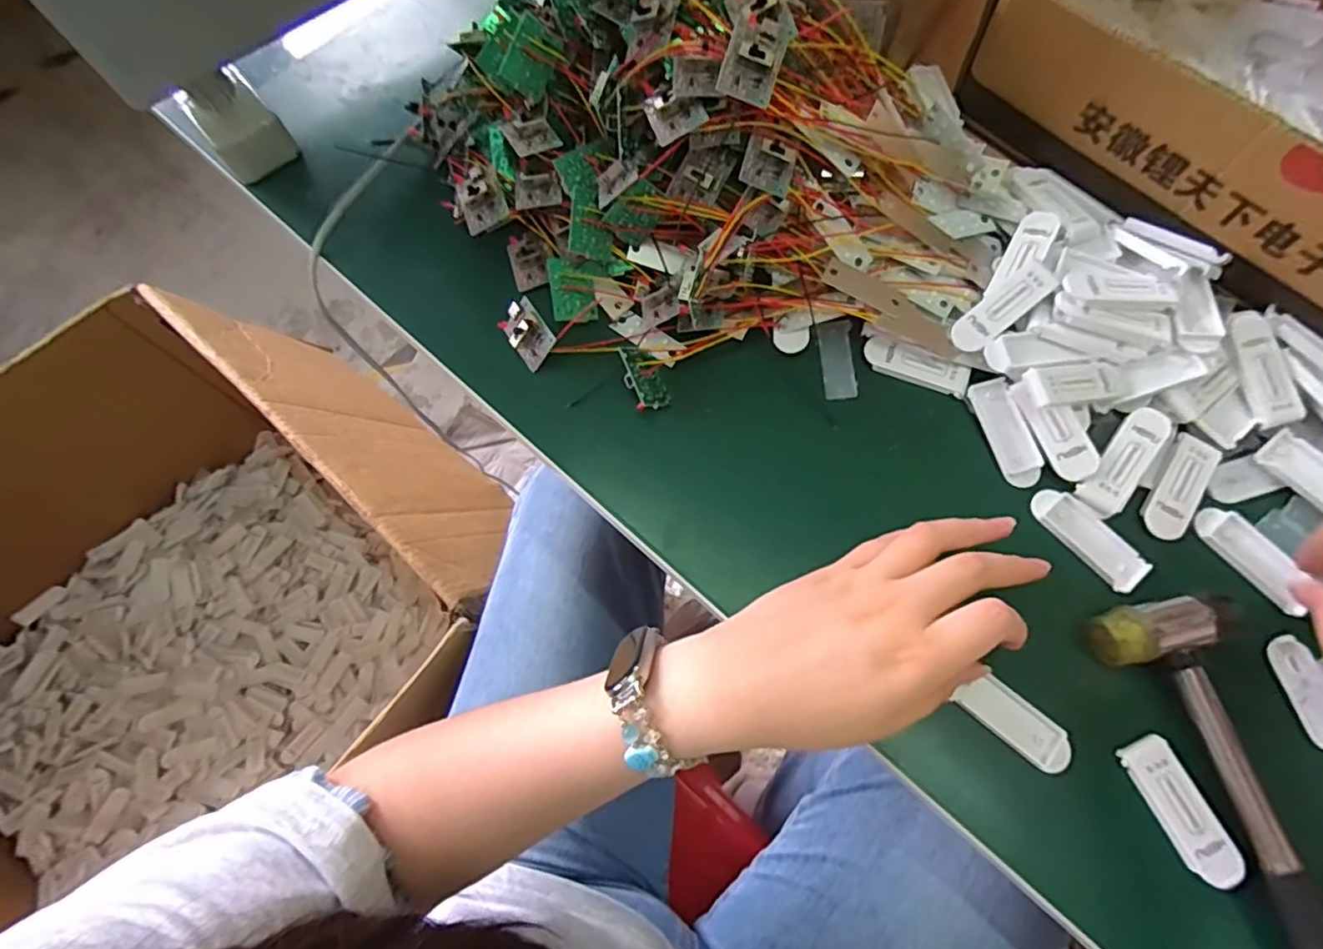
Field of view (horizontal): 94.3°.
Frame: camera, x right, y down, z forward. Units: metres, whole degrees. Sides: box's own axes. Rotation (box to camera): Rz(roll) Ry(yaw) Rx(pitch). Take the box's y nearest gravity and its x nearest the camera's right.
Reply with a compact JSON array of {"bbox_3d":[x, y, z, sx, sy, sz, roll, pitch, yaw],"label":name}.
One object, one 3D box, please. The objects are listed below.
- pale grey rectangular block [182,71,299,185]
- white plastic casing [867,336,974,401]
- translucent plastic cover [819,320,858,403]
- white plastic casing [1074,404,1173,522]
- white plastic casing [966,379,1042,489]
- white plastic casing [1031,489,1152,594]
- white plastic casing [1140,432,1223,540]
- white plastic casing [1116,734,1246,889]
[{"bbox_3d":[-0.274,-0.225,0.394,0.048,0.040,0.052,-38,74,-12],"label":"pale grey rectangular block"},{"bbox_3d":[0.139,-0.060,0.334,0.056,0.006,0.017,22,72,9],"label":"white plastic casing"},{"bbox_3d":[0.098,-0.063,0.340,0.018,0.005,0.046,0,70,1],"label":"translucent plastic cover"},{"bbox_3d":[0.233,-0.007,0.307,0.021,0.005,0.060,35,88,13],"label":"white plastic casing"},{"bbox_3d":[0.181,-0.022,0.321,0.019,0.007,0.058,-15,70,-4],"label":"white plastic casing"},{"bbox_3d":[0.212,0.031,0.305,0.021,0.004,0.058,-38,74,-12],"label":"white plastic casing"},{"bbox_3d":[0.261,0.006,0.308,0.021,0.009,0.056,31,73,12],"label":"white plastic casing"},{"bbox_3d":[0.224,0.145,0.264,0.021,0.006,0.058,-24,71,-7],"label":"white plastic casing"}]

